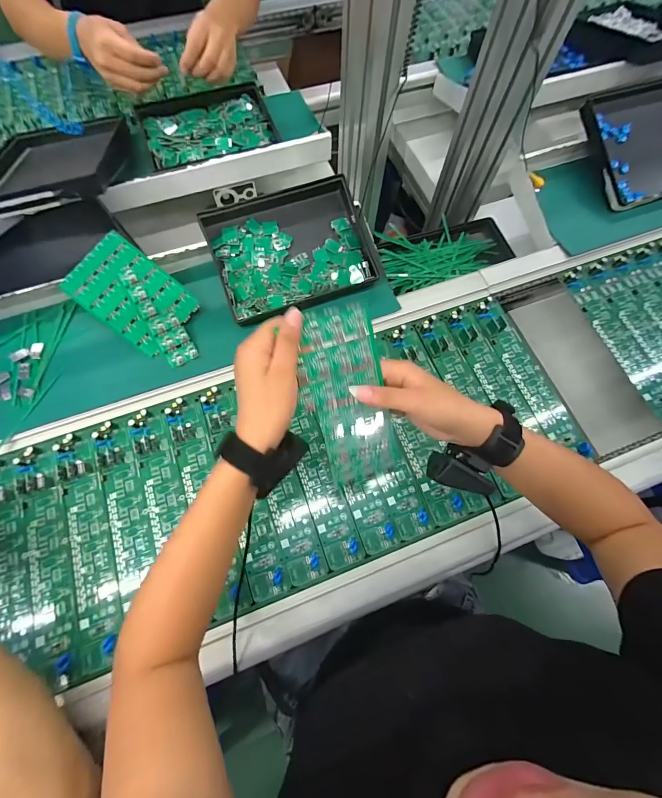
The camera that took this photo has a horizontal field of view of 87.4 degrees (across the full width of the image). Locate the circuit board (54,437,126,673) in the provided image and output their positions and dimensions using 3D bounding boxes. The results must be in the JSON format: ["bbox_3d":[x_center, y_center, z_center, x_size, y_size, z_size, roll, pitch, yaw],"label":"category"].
[{"bbox_3d":[-0.300,0.175,0.427,0.048,0.016,0.280,-20,68,-7],"label":"circuit board"}]

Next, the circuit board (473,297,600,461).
[{"bbox_3d":[0.292,-0.037,0.510,0.056,0.020,0.262,-17,68,-6],"label":"circuit board"}]

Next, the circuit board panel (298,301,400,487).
[{"bbox_3d":[0.015,0.001,0.326,0.076,0.004,0.167,-16,102,-10],"label":"circuit board panel"}]

